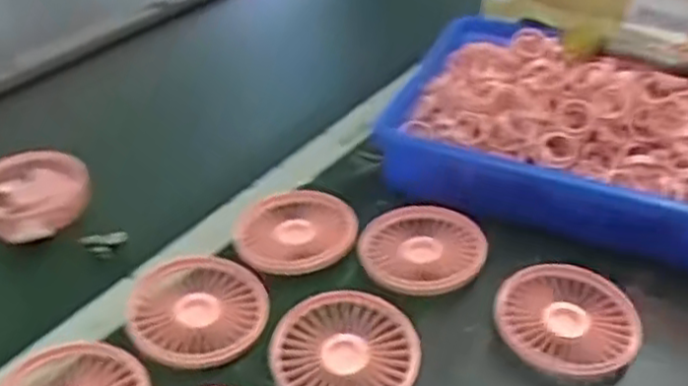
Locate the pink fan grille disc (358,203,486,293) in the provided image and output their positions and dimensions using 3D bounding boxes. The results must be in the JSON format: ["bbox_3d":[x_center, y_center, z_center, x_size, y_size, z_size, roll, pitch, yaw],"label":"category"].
[{"bbox_3d":[0.056,0.038,0.523,0.089,0.016,0.078,1,36,2],"label":"pink fan grille disc"}]

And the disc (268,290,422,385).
[{"bbox_3d":[-0.001,0.099,0.447,0.089,0.016,0.084,-1,36,0],"label":"disc"}]

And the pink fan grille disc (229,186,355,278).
[{"bbox_3d":[-0.034,0.024,0.532,0.082,0.014,0.081,-1,36,0],"label":"pink fan grille disc"}]

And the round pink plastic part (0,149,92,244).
[{"bbox_3d":[-0.258,0.002,0.589,0.083,0.038,0.085,-1,41,1],"label":"round pink plastic part"}]

